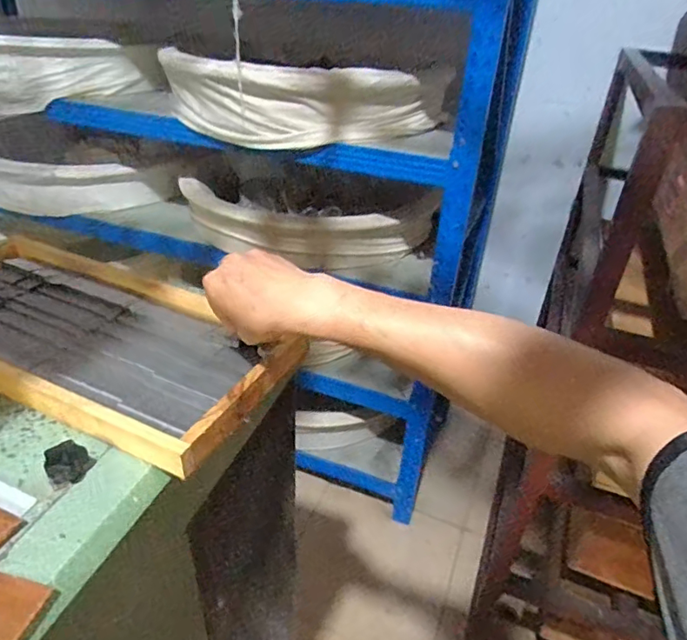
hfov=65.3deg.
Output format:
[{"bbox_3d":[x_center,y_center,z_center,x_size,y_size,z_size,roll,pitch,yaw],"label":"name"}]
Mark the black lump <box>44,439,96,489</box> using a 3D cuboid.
[{"bbox_3d":[-0.213,0.111,0.417,0.033,0.022,0.028,-18,39,-30],"label":"black lump"}]

